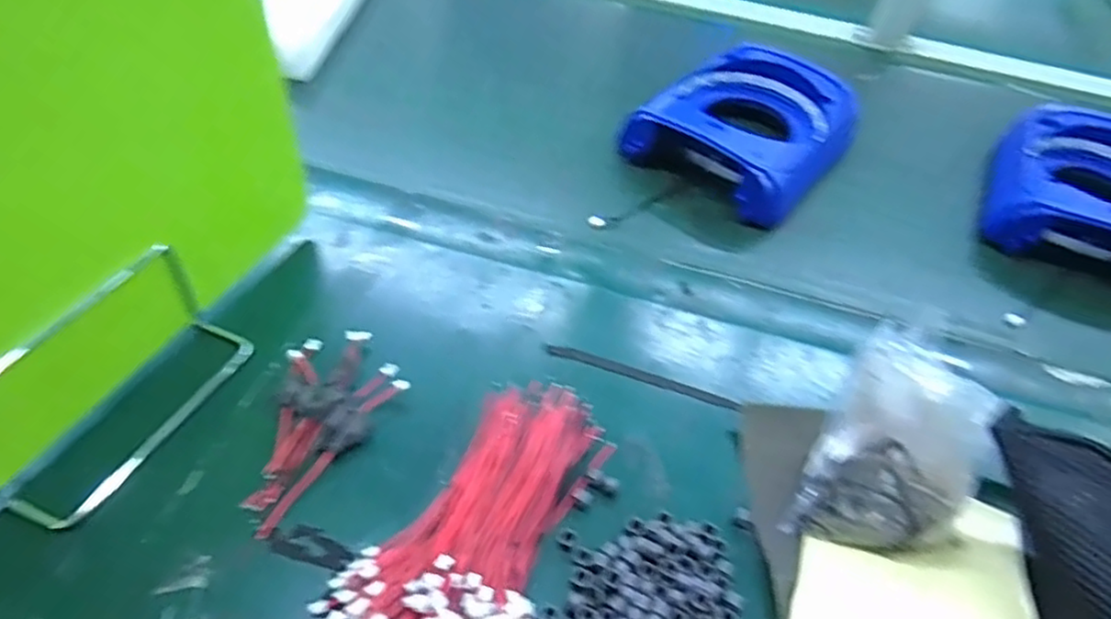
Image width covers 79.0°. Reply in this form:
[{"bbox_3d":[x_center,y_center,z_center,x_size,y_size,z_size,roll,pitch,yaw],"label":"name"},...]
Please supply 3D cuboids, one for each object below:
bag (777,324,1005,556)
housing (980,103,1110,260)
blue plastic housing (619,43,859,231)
[{"bbox_3d":[0.199,0.087,0.391,0.083,0.106,0.088,24,50,15],"label":"bag"},{"bbox_3d":[0.513,-0.109,0.644,0.164,0.070,0.204,25,50,15],"label":"housing"},{"bbox_3d":[0.195,-0.183,0.675,0.169,0.064,0.213,35,54,23],"label":"blue plastic housing"}]

